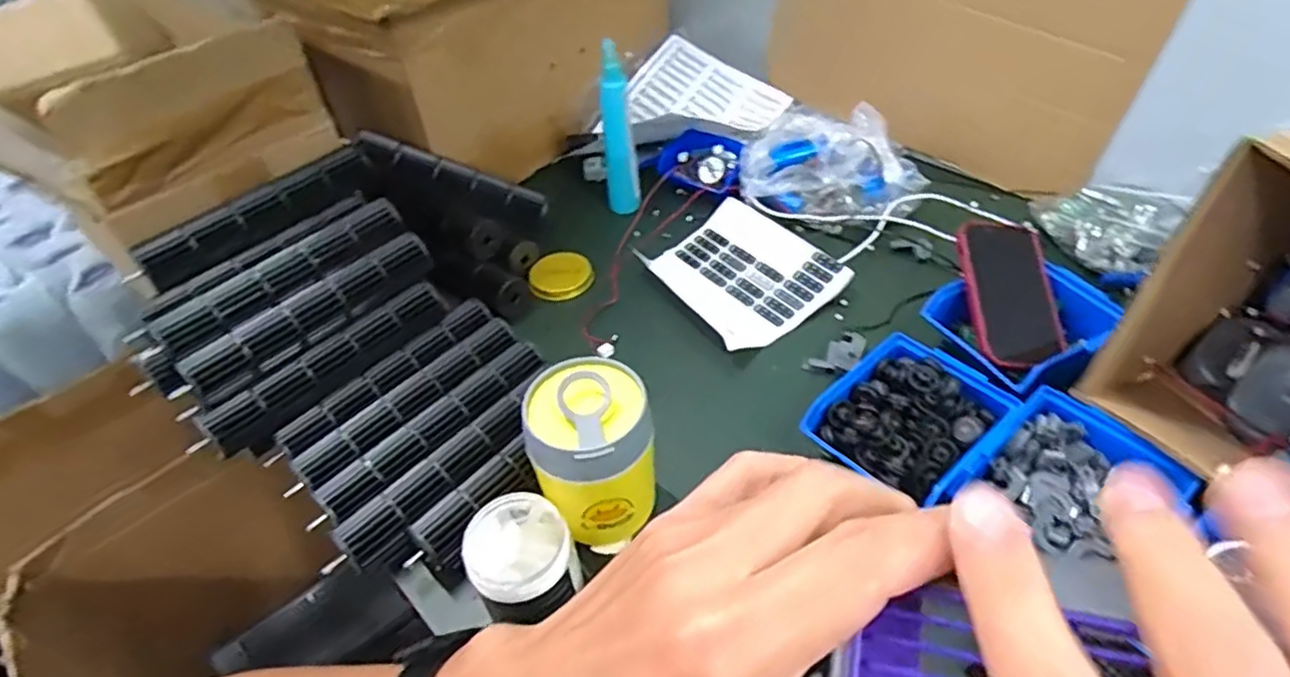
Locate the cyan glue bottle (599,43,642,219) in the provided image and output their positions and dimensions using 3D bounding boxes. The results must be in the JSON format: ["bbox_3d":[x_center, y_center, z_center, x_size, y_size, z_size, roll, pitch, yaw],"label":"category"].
[{"bbox_3d":[-0.033,-0.248,0.812,0.040,0.203,0.031,-10,44,-4],"label":"cyan glue bottle"}]

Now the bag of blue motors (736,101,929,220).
[{"bbox_3d":[0.223,-0.204,0.799,0.209,0.107,0.094,10,46,15],"label":"bag of blue motors"}]

